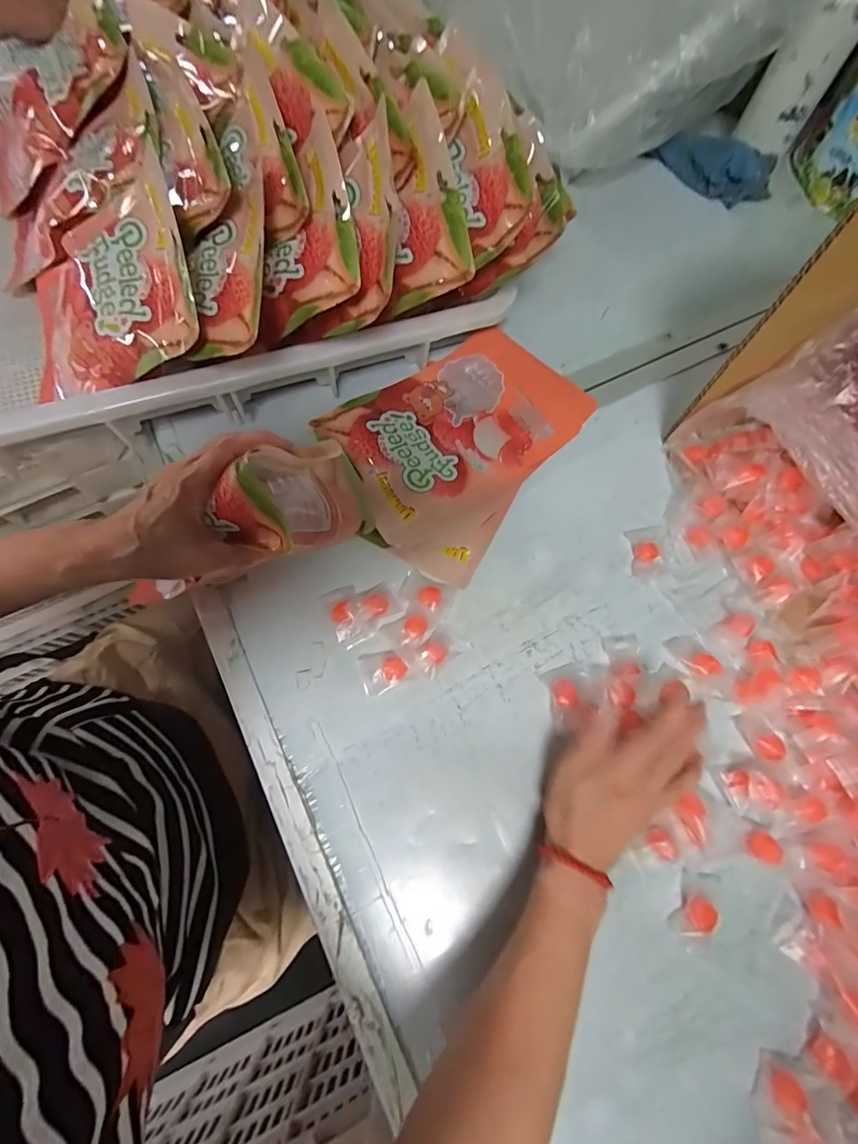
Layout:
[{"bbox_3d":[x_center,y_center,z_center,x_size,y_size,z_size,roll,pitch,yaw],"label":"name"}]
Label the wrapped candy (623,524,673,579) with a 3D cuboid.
[{"bbox_3d":[0.211,-0.020,0.418,0.041,0.009,0.051,-10,73,-4],"label":"wrapped candy"}]

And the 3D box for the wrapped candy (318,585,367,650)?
[{"bbox_3d":[-0.076,0.039,0.390,0.032,0.016,0.055,-21,74,-8],"label":"wrapped candy"}]

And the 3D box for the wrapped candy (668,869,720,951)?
[{"bbox_3d":[0.202,0.253,0.329,0.029,0.011,0.053,33,75,9],"label":"wrapped candy"}]

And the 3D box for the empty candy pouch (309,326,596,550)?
[{"bbox_3d":[0.028,-0.146,0.444,0.243,0.025,0.159,-34,76,-11],"label":"empty candy pouch"}]

